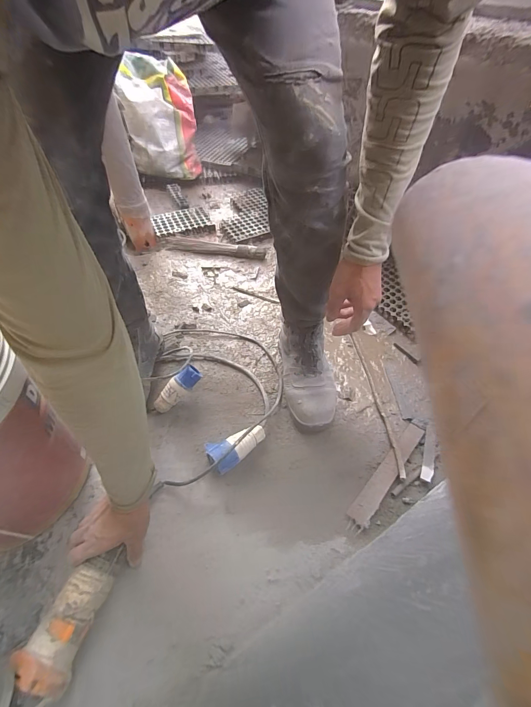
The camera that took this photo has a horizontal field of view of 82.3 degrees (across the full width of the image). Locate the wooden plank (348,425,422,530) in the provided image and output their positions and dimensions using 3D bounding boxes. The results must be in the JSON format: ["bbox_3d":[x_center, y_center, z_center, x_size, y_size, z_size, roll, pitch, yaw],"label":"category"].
[{"bbox_3d":[0.236,0.219,0.579,0.036,0.015,0.238,35,59,26],"label":"wooden plank"}]

